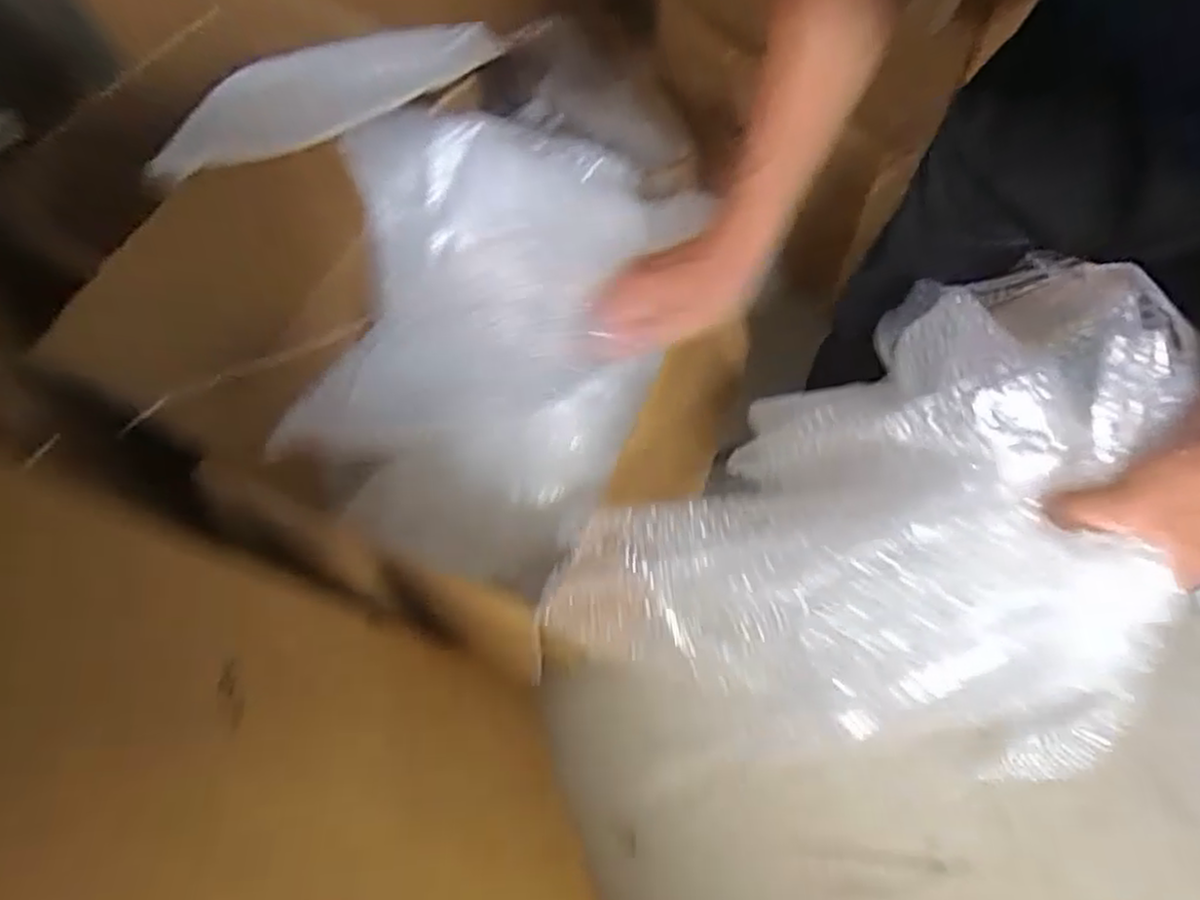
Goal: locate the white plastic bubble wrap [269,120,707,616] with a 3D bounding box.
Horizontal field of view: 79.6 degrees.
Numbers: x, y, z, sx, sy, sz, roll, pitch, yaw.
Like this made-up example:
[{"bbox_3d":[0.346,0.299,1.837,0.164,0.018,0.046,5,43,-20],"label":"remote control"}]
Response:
[{"bbox_3d":[-0.162,-0.128,0.957,0.437,0.116,0.560,18,93,-6],"label":"white plastic bubble wrap"}]

